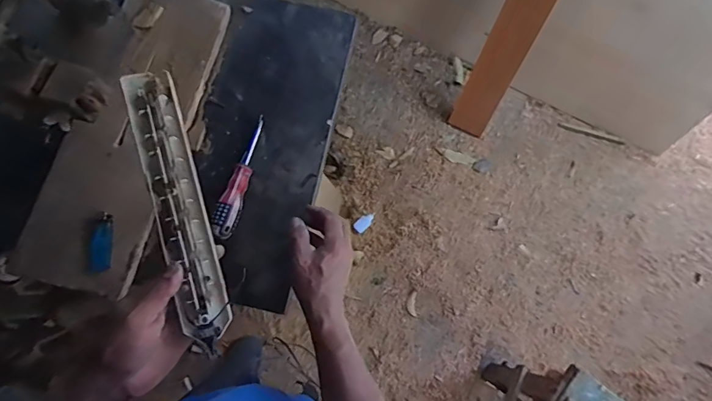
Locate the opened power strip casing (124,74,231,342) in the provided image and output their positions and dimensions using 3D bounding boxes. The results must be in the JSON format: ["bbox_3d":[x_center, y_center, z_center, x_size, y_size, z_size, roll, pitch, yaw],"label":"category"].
[{"bbox_3d":[-0.175,0.007,0.439,0.046,0.021,0.263,-15,89,-5],"label":"opened power strip casing"}]

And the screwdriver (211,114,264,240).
[{"bbox_3d":[-0.172,-0.039,0.647,0.031,0.031,0.188,11,73,2],"label":"screwdriver"}]

